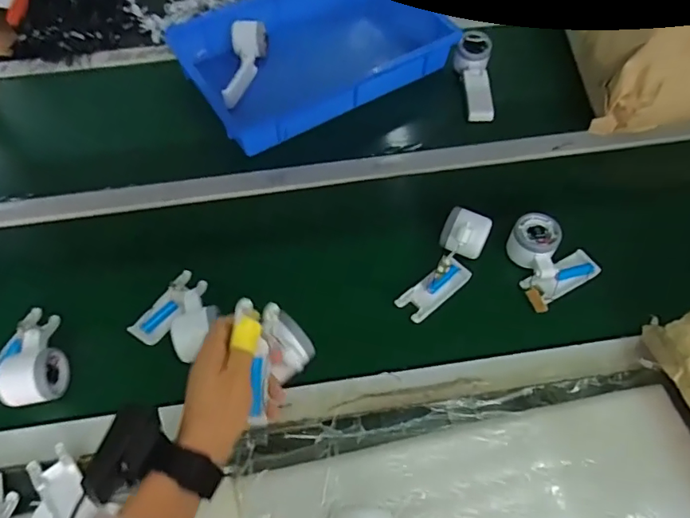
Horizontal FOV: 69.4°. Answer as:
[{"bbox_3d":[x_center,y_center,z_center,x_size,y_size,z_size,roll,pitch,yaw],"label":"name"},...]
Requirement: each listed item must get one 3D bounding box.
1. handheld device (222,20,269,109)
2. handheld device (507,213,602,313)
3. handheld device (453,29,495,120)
[{"bbox_3d":[-0.172,-0.335,0.858,0.060,0.041,0.187,0,59,2],"label":"handheld device"},{"bbox_3d":[0.262,-0.005,0.647,0.107,0.045,0.107,-32,63,-16],"label":"handheld device"},{"bbox_3d":[0.220,-0.303,0.837,0.055,0.039,0.162,-2,74,-1],"label":"handheld device"}]

